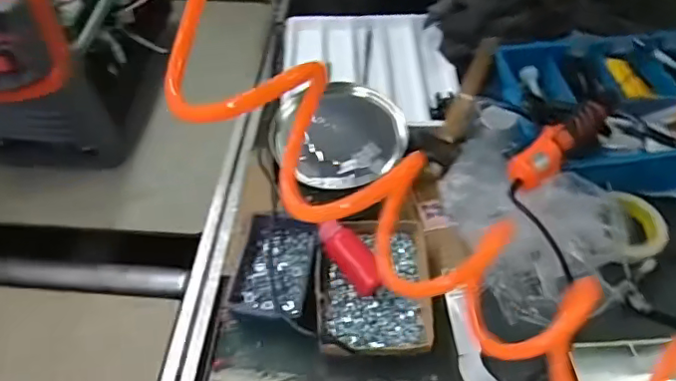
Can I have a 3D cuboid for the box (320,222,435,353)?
[{"bbox_3d":[0.045,0.123,0.696,0.139,0.045,0.182,-2,51,-1],"label":"box"}]

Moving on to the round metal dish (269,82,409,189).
[{"bbox_3d":[0.002,-0.079,0.785,0.186,0.023,0.153,2,74,-3],"label":"round metal dish"}]

